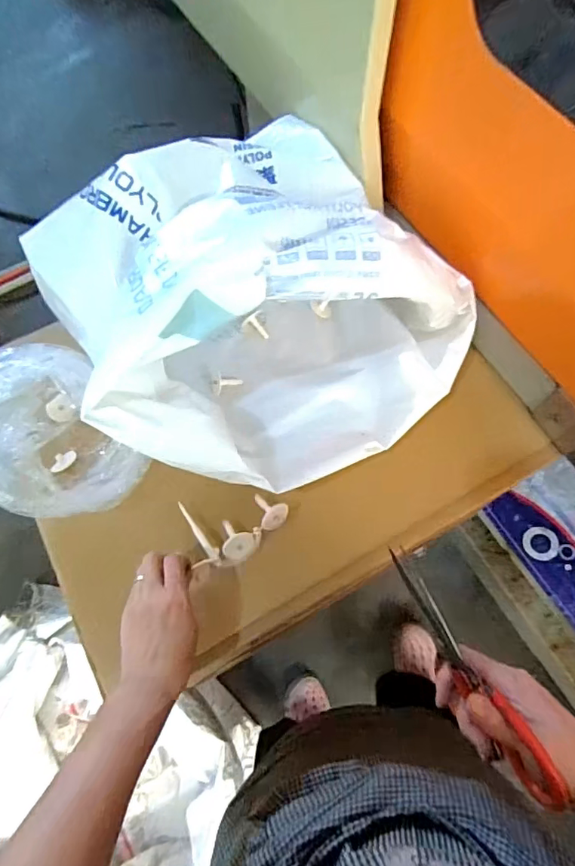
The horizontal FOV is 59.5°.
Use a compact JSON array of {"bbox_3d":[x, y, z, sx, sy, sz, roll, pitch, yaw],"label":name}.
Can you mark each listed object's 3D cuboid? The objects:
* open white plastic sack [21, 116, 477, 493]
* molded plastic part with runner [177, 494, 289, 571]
[{"bbox_3d":[-0.027,-0.142,0.554,0.411,0.249,0.373,-30,72,-10],"label":"open white plastic sack"},{"bbox_3d":[-0.056,0.104,0.541,0.114,0.021,0.069,-8,69,-3],"label":"molded plastic part with runner"}]

